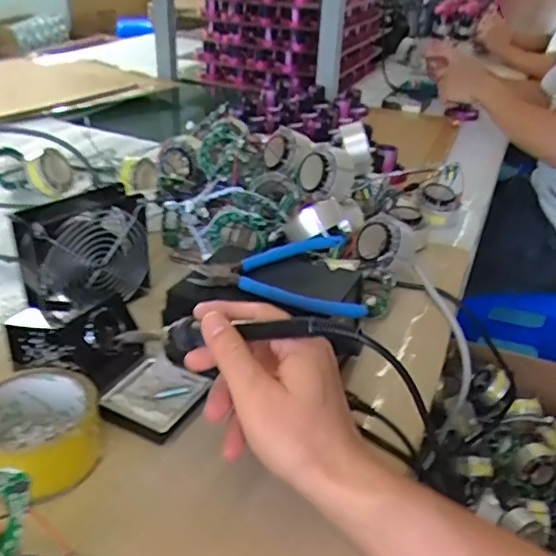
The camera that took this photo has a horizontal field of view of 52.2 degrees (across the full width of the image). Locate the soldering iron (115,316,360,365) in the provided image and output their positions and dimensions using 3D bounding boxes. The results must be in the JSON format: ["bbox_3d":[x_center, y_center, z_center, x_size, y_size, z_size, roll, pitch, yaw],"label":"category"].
[{"bbox_3d":[-0.040,0.038,0.385,0.208,0.025,0.025,-7,23,35],"label":"soldering iron"}]

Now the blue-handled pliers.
[{"bbox_3d":[0.007,-0.007,0.495,0.147,0.023,0.114,9,33,11],"label":"blue-handled pliers"}]

